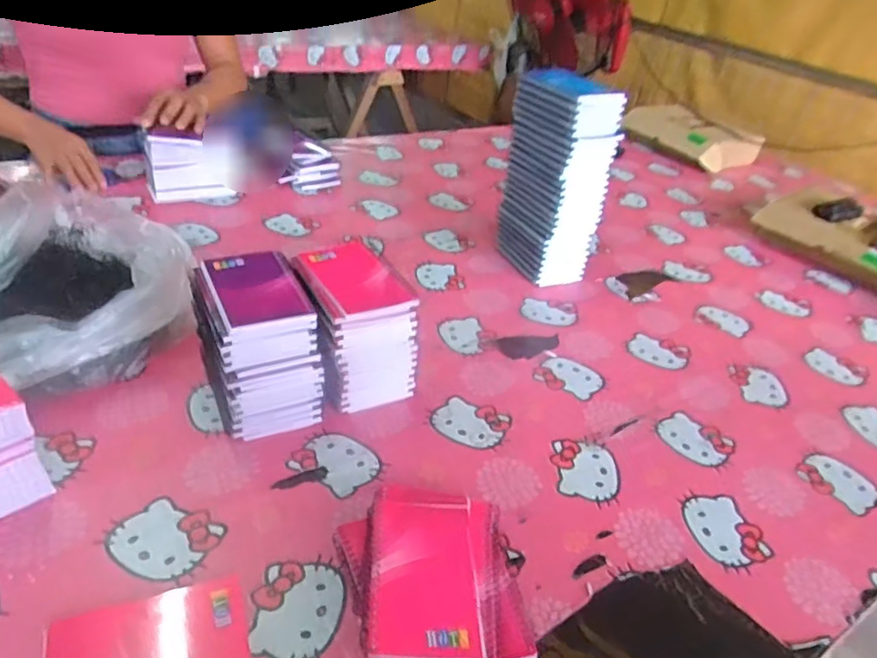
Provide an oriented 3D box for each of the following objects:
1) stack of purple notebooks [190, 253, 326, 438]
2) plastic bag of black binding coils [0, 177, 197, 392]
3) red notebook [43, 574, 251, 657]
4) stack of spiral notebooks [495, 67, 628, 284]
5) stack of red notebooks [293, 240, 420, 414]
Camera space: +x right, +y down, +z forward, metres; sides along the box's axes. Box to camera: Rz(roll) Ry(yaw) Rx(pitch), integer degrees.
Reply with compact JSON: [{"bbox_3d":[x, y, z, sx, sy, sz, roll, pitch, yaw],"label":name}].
[{"bbox_3d":[-0.184,0.017,0.627,0.096,0.132,0.131,-12,39,-27],"label":"stack of purple notebooks"},{"bbox_3d":[-0.417,-0.038,0.654,0.230,0.135,0.262,33,41,32],"label":"plastic bag of black binding coils"},{"bbox_3d":[-0.203,0.226,0.434,0.129,0.008,0.083,-8,37,-22],"label":"red notebook"},{"bbox_3d":[0.171,-0.215,0.903,0.102,0.285,0.135,-10,38,-24],"label":"stack of spiral notebooks"},{"bbox_3d":[-0.097,0.001,0.671,0.102,0.135,0.132,-15,40,-31],"label":"stack of red notebooks"}]

